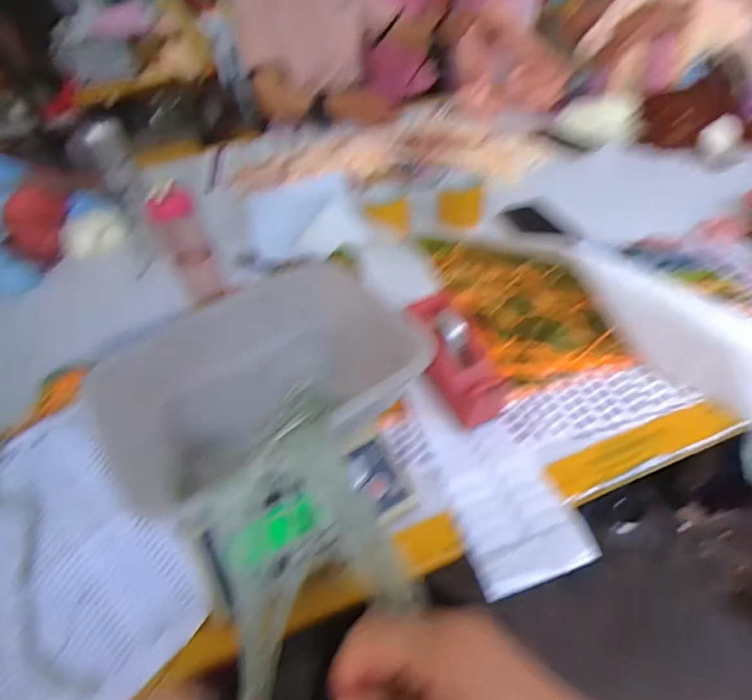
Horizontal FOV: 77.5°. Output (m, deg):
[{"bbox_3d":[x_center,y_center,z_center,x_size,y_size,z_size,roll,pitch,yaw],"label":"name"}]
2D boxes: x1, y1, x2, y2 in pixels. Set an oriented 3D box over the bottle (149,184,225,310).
[{"bbox_3d":[-0.275,-0.149,0.685,0.066,0.172,0.052,-24,45,-18],"label":"bottle"}]

